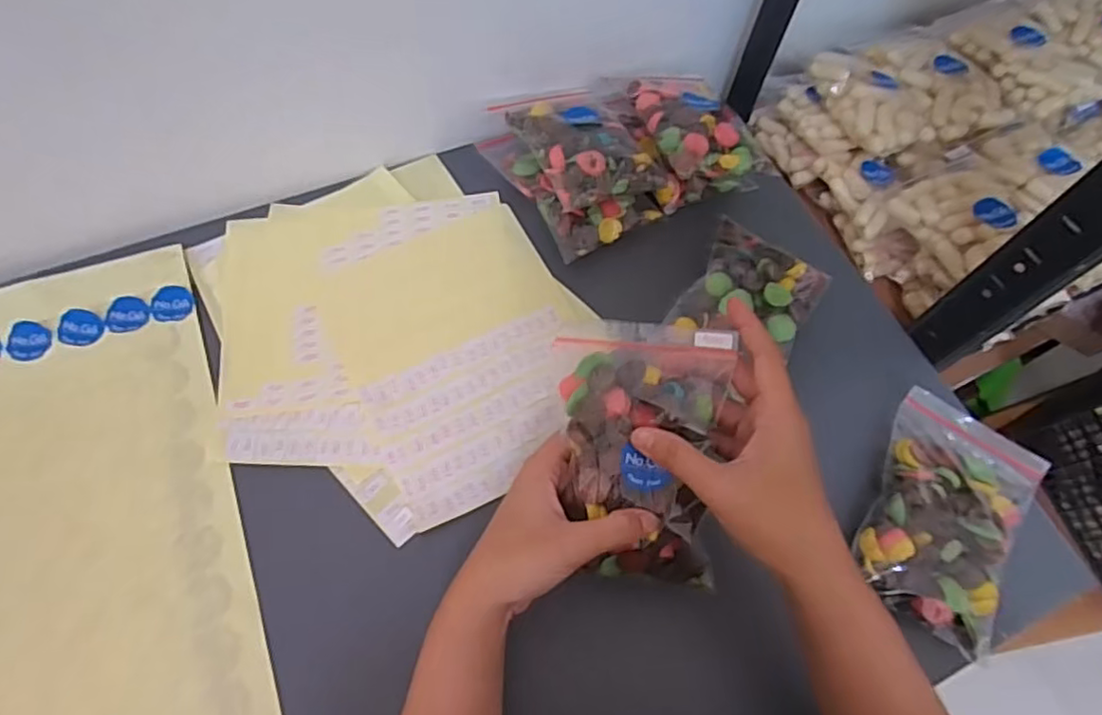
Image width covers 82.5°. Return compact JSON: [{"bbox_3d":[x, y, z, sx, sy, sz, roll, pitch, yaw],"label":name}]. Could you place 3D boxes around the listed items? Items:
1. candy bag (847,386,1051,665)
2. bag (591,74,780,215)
[{"bbox_3d":[0.251,0.095,0.392,0.091,0.025,0.142,31,67,11],"label":"candy bag"},{"bbox_3d":[0.108,-0.183,0.492,0.092,0.041,0.133,-19,67,-12],"label":"bag"}]

